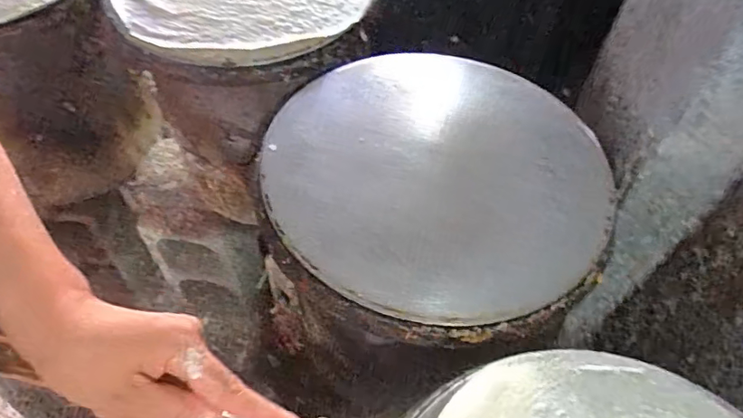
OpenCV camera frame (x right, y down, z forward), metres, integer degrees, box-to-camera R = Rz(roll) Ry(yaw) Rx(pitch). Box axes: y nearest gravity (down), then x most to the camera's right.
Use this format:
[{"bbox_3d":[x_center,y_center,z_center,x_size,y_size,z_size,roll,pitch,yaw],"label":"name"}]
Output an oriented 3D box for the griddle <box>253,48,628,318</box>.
[{"bbox_3d":[0.073,-0.050,0.597,0.372,0.013,0.371,1,54,-1],"label":"griddle"}]

